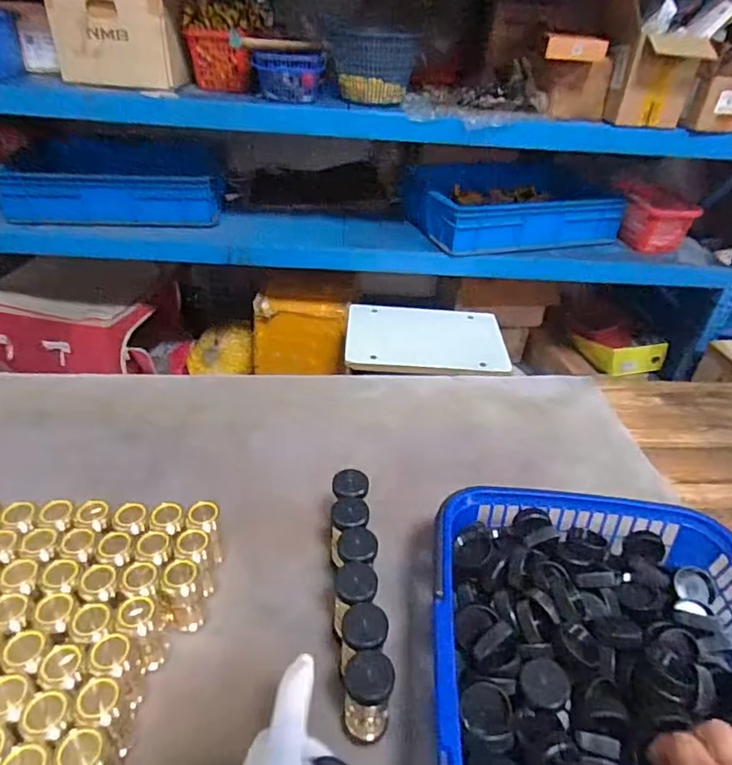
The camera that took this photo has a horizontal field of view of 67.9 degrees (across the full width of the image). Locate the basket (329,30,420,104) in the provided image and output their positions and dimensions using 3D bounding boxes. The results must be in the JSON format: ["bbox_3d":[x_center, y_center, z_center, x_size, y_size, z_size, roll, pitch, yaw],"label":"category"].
[{"bbox_3d":[0.011,-0.688,1.181,0.175,0.127,0.151,3,36,-3],"label":"basket"}]

